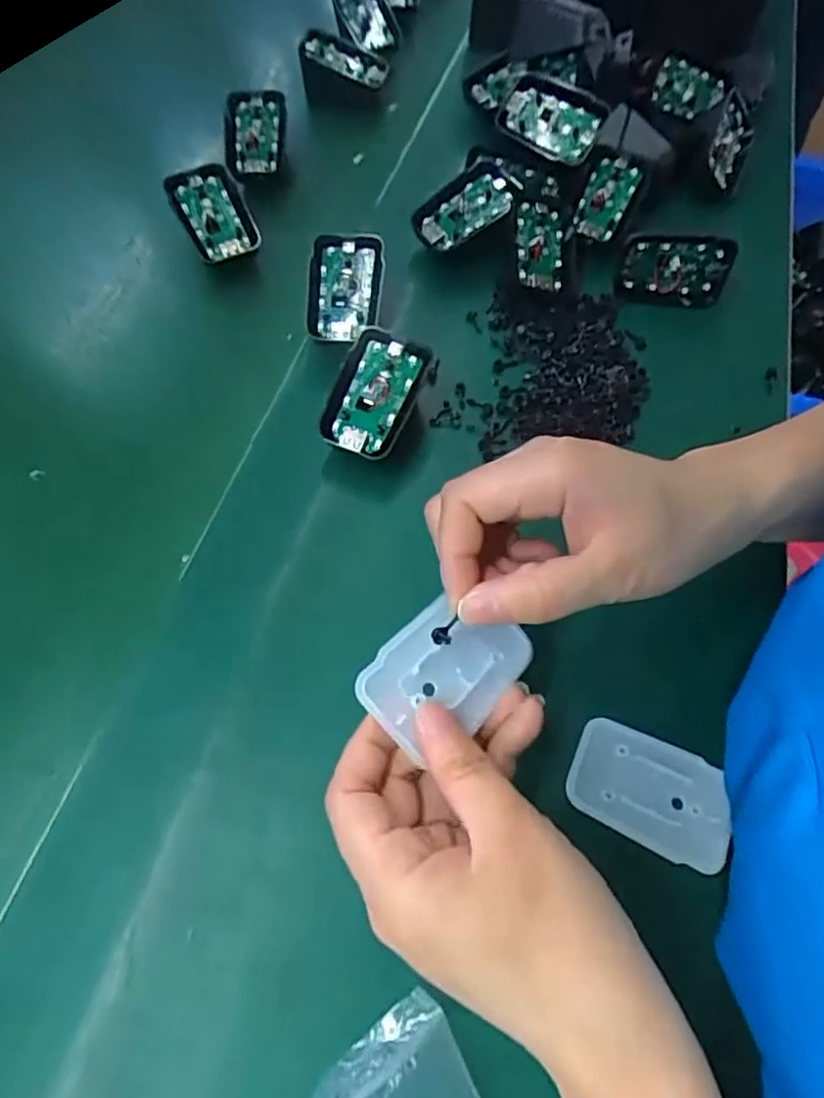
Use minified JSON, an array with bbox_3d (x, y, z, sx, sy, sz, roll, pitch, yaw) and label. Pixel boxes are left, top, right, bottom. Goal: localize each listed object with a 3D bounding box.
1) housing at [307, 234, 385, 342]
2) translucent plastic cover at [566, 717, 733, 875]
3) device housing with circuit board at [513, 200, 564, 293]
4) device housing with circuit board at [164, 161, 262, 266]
[{"bbox_3d":[-0.040,-0.155,0.373,0.042,0.009,0.066,5,84,-5],"label":"housing"},{"bbox_3d":[0.104,0.105,0.272,0.066,0.005,0.044,22,64,10],"label":"translucent plastic cover"},{"bbox_3d":[0.083,-0.194,0.401,0.034,0.006,0.062,2,79,-20],"label":"device housing with circuit board"},{"bbox_3d":[-0.131,-0.221,0.412,0.043,0.012,0.068,-26,84,-6],"label":"device housing with circuit board"}]

